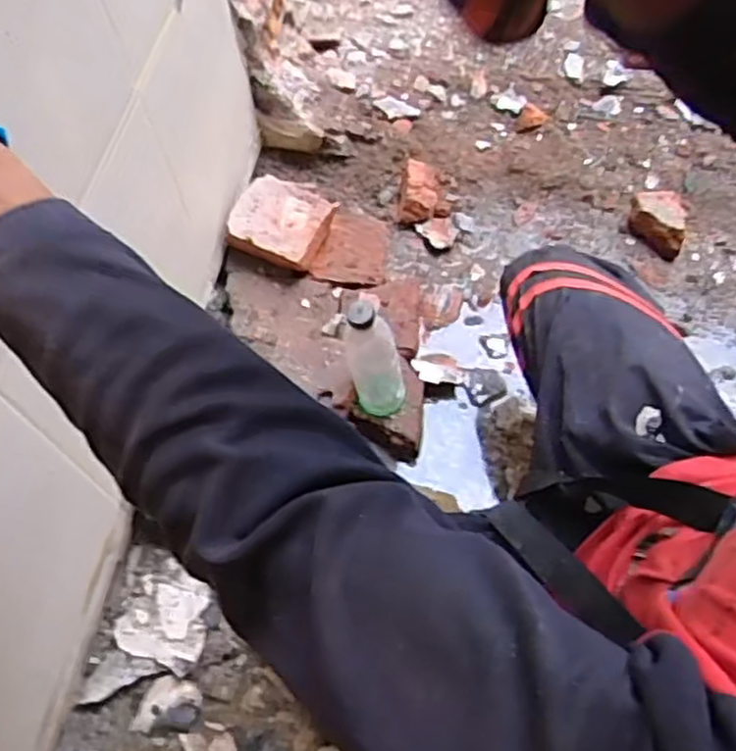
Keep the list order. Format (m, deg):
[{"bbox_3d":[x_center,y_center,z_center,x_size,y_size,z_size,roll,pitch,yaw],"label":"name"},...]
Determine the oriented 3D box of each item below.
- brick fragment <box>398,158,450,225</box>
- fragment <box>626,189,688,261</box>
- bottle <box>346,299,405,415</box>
[{"bbox_3d":[0.080,-0.271,1.090,0.078,0.054,0.084,-2,61,2],"label":"brick fragment"},{"bbox_3d":[0.417,-0.221,1.046,0.076,0.051,0.096,-40,67,-17],"label":"fragment"},{"bbox_3d":[0.008,-0.026,0.851,0.060,0.197,0.069,-6,61,-1],"label":"bottle"}]

